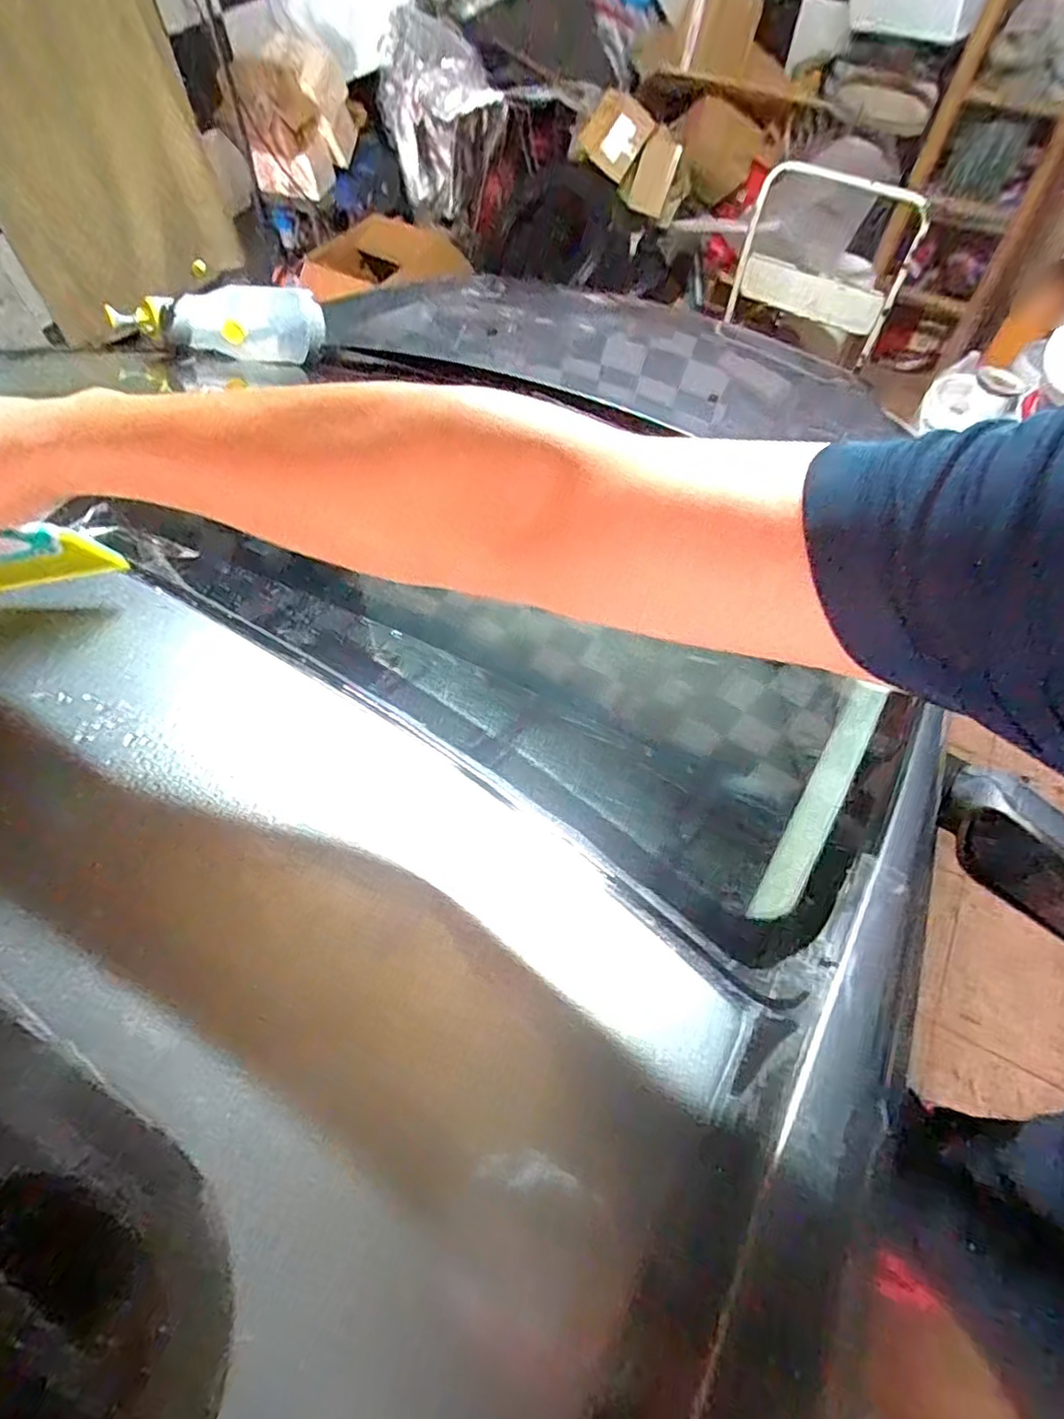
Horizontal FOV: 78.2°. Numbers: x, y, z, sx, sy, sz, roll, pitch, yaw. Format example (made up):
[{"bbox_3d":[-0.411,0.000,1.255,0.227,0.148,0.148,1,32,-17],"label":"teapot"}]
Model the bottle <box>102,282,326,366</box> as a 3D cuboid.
[{"bbox_3d":[-0.566,-0.702,1.210,0.367,0.123,0.104,-14,59,-25],"label":"bottle"}]

